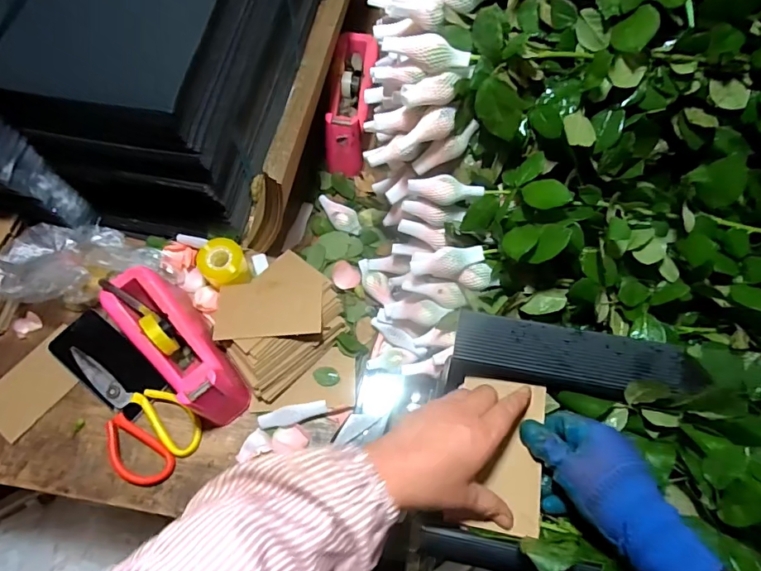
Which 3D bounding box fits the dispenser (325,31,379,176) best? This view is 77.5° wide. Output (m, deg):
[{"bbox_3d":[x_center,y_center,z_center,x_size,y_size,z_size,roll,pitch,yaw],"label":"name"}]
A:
[{"bbox_3d":[-0.047,-0.285,0.748,0.060,0.080,0.213,6,67,2],"label":"dispenser"}]

